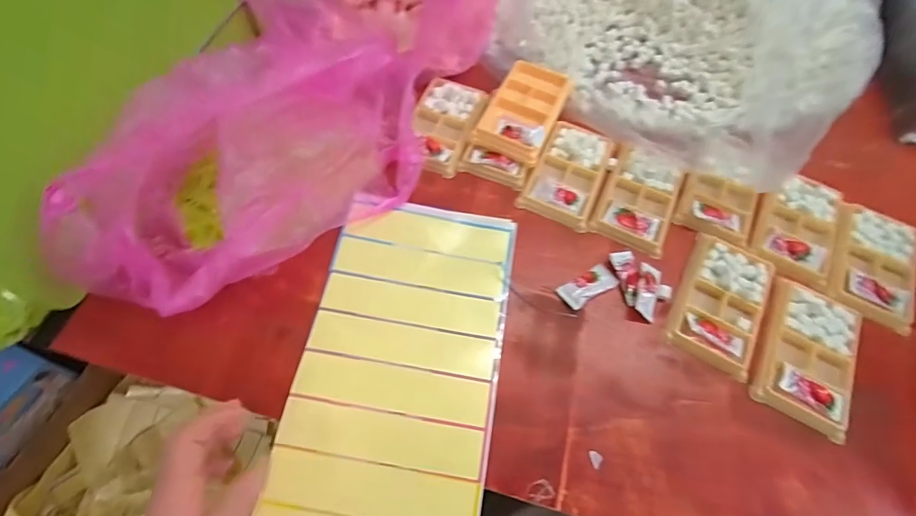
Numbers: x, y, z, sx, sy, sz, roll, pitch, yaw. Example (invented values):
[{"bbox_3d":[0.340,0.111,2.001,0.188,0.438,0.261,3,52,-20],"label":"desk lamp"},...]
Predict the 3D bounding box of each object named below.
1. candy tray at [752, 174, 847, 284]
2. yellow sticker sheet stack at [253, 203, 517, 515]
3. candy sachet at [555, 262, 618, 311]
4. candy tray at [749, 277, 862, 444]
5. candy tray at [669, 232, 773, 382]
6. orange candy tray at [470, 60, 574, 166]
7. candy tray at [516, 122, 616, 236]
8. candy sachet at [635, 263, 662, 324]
[{"bbox_3d":[0.372,-0.037,0.477,0.082,0.017,0.131,24,65,8],"label":"candy tray"},{"bbox_3d":[-0.051,0.097,0.397,0.174,0.013,0.328,9,64,1],"label":"yellow sticker sheet stack"},{"bbox_3d":[0.130,0.028,0.434,0.058,0.008,0.027,-28,69,-15],"label":"candy sachet"},{"bbox_3d":[0.329,0.088,0.409,0.075,0.014,0.131,26,66,9],"label":"candy tray"},{"bbox_3d":[0.264,0.041,0.431,0.077,0.012,0.136,27,66,10],"label":"candy tray"},{"bbox_3d":[0.080,-0.179,0.519,0.079,0.027,0.139,24,66,8],"label":"orange candy tray"},{"bbox_3d":[0.127,-0.100,0.492,0.076,0.014,0.132,24,65,8],"label":"candy tray"},{"bbox_3d":[0.189,0.033,0.433,0.022,0.012,0.053,18,65,5],"label":"candy sachet"}]

